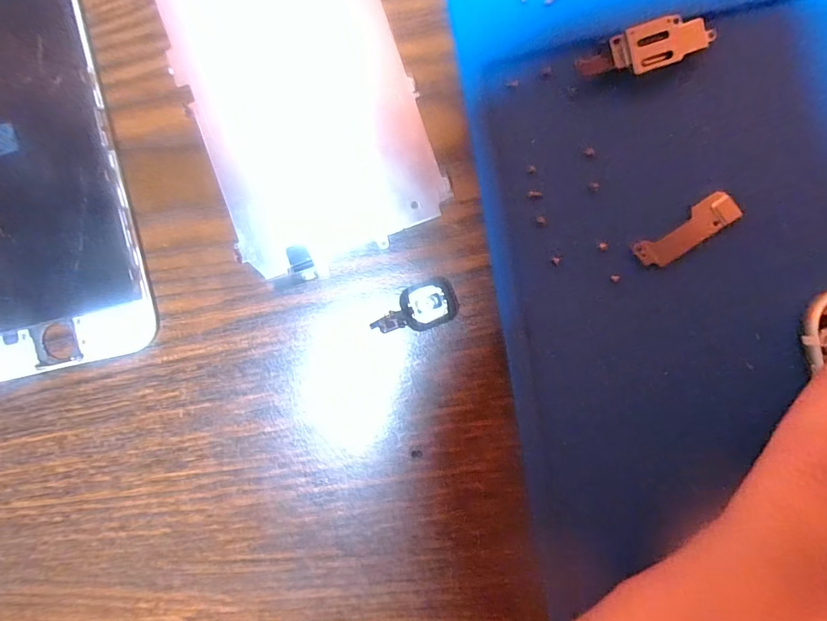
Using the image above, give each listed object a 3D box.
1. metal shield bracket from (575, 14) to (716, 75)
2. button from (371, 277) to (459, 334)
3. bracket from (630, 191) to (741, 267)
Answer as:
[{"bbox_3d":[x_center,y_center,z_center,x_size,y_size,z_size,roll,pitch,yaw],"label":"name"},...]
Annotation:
[{"bbox_3d":[0.055,-0.062,0.104,0.030,0.005,0.010,-18,91,6],"label":"metal shield bracket"},{"bbox_3d":[0.000,0.000,0.115,0.023,0.004,0.012,-19,91,6],"label":"button"},{"bbox_3d":[0.068,-0.020,0.105,0.026,0.004,0.009,-34,89,6],"label":"bracket"}]

